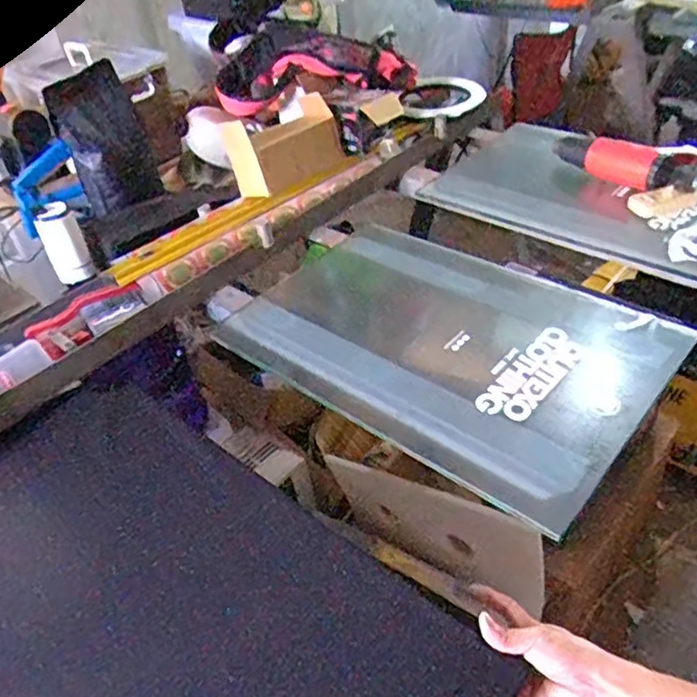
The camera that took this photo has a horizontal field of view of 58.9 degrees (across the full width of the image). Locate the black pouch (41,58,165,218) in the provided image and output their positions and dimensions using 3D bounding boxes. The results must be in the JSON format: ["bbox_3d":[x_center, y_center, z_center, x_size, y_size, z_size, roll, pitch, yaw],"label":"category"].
[{"bbox_3d":[-0.486,-0.422,1.242,0.160,0.260,0.075,-35,36,-27],"label":"black pouch"}]

